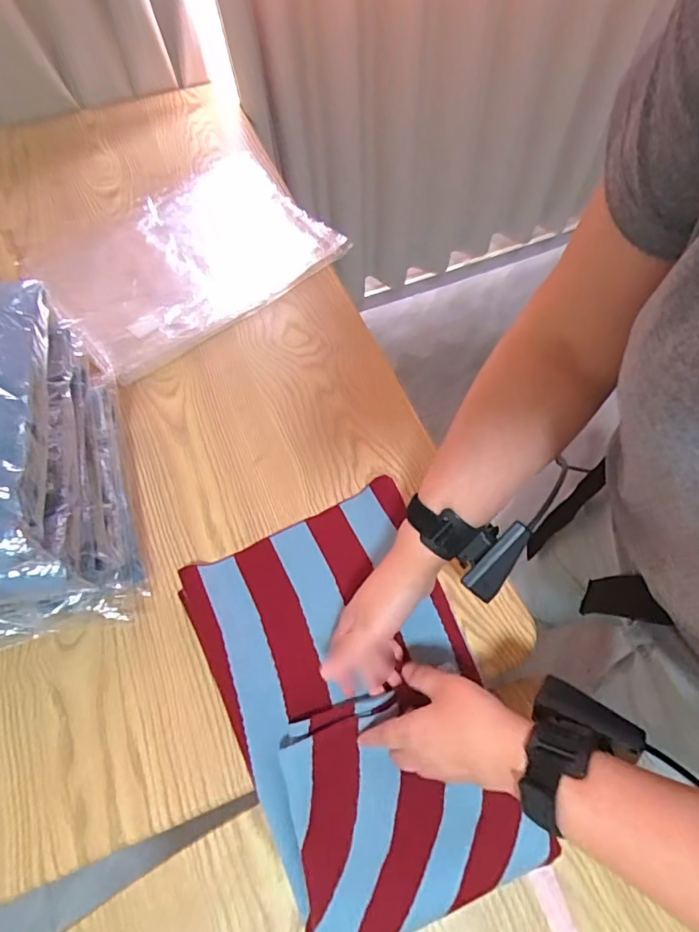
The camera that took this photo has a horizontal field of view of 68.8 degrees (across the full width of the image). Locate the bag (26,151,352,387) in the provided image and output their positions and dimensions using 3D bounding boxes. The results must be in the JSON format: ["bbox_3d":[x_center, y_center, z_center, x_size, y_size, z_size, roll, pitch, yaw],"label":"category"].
[{"bbox_3d":[-0.242,-0.320,0.757,0.388,0.029,0.299,-38,68,-18],"label":"bag"}]

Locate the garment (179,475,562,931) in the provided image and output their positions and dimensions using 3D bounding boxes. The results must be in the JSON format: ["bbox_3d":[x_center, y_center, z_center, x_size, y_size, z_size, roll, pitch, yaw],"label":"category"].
[{"bbox_3d":[0.007,0.198,0.464,0.231,0.032,0.344,-23,64,-11],"label":"garment"}]

